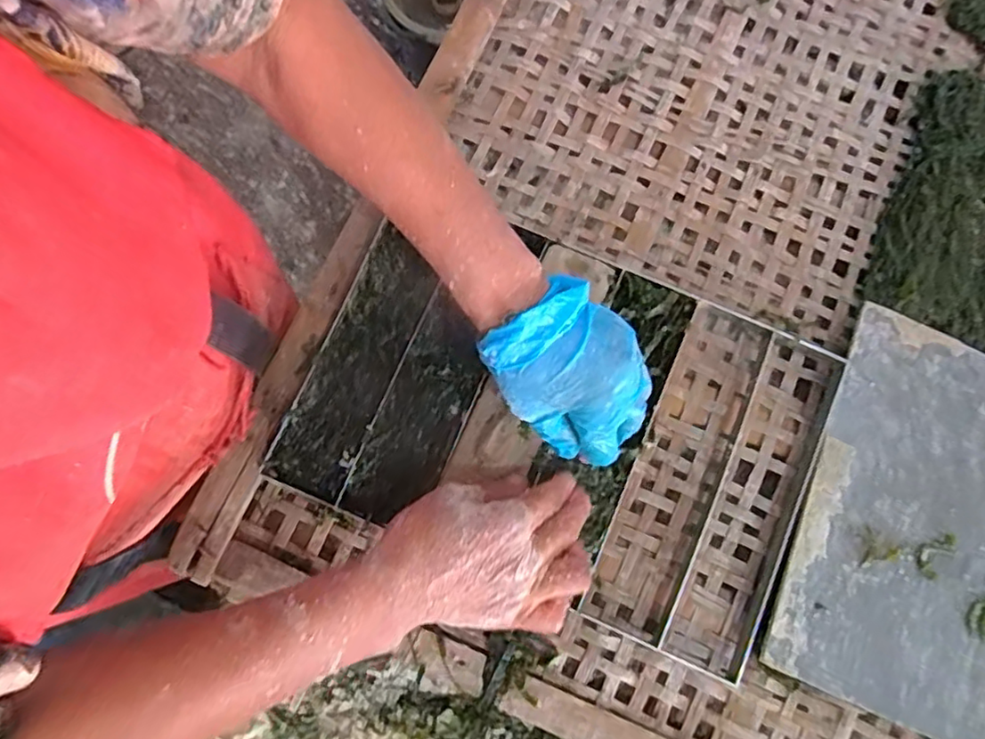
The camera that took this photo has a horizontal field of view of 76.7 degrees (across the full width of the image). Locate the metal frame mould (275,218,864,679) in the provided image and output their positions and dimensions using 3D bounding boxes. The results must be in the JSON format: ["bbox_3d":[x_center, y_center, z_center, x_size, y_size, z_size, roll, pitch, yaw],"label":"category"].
[{"bbox_3d":[0.049,0.038,0.453,0.363,0.039,0.243,22,80,4],"label":"metal frame mould"}]

